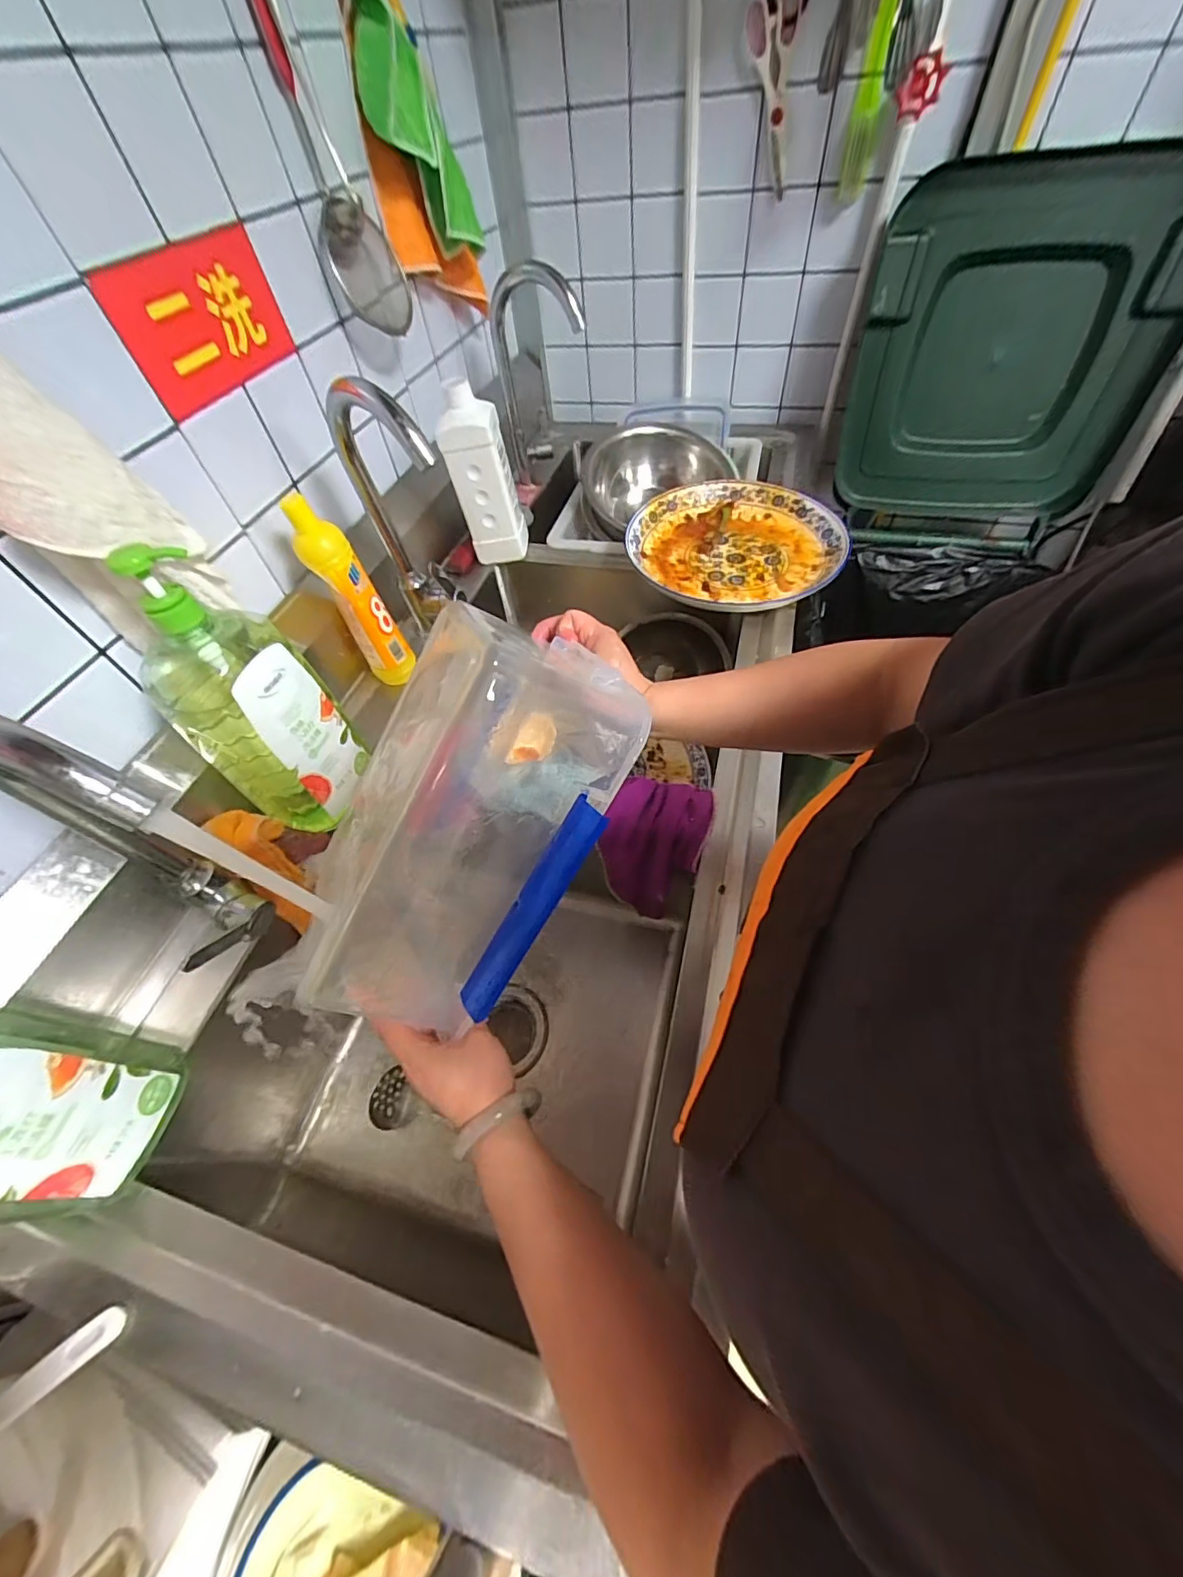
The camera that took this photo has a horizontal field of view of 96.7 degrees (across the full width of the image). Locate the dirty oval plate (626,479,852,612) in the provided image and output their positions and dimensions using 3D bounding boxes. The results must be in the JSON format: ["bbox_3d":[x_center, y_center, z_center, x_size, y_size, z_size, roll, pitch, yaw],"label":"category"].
[{"bbox_3d":[0.202,-0.348,0.767,0.288,0.051,0.287,-28,57,-14],"label":"dirty oval plate"}]

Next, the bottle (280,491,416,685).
[{"bbox_3d":[-0.277,-0.221,0.626,0.066,0.220,0.053,-28,57,-14],"label":"bottle"}]

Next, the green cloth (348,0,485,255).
[{"bbox_3d":[-0.220,-0.832,0.664,0.111,0.227,0.101,-11,55,-3],"label":"green cloth"}]

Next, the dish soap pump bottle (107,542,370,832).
[{"bbox_3d":[-0.319,-0.087,0.492,0.113,0.260,0.119,22,60,19],"label":"dish soap pump bottle"}]

